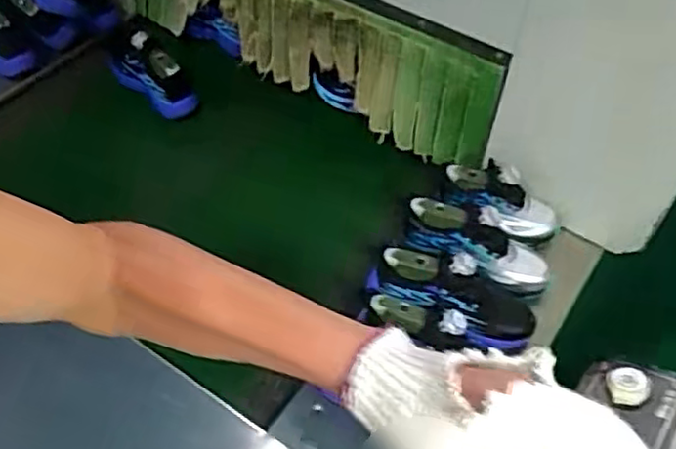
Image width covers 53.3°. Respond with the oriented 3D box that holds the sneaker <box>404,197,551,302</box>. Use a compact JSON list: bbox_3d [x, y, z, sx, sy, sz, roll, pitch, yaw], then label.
[{"bbox_3d":[0.204,0.027,0.955,0.225,0.100,0.086,30,55,3],"label":"sneaker"}]

